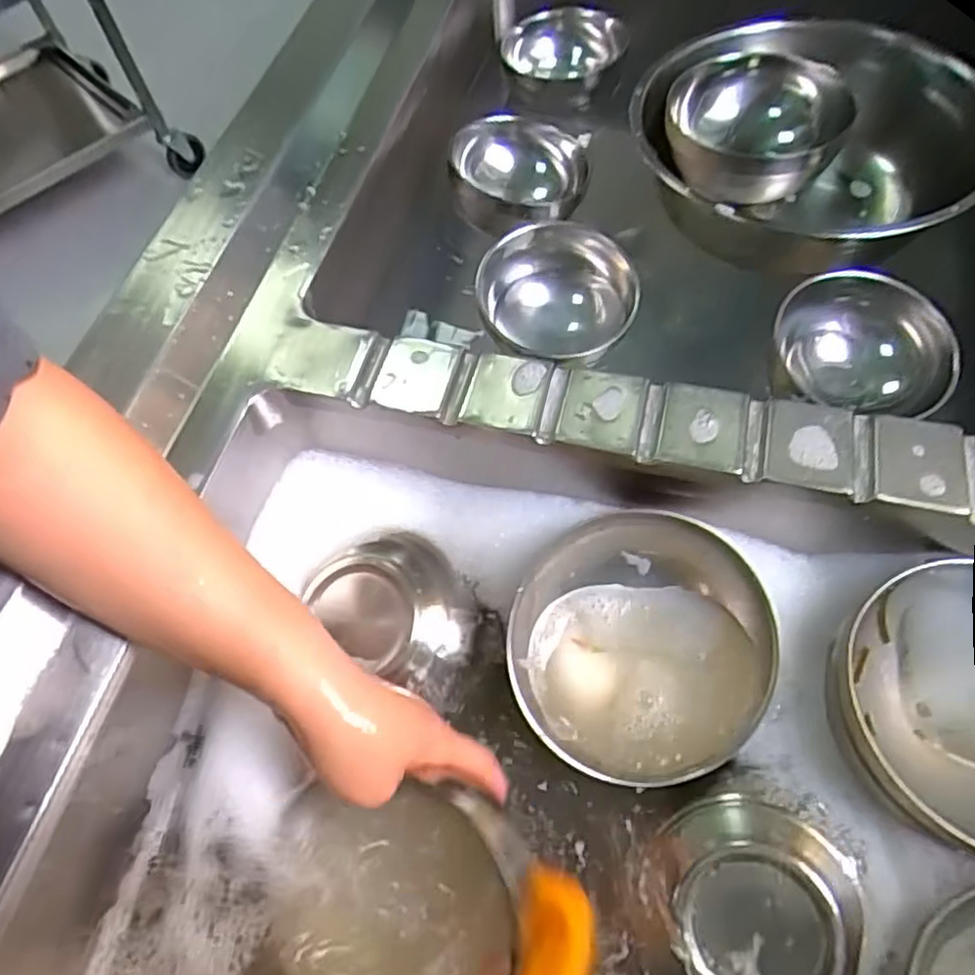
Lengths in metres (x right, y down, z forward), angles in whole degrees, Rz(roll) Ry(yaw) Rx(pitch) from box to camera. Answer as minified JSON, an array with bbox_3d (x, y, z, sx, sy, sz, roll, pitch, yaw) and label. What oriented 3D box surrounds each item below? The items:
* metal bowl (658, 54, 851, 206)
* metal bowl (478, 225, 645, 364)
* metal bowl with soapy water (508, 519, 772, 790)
[{"bbox_3d":[0.229,-0.307,0.606,0.142,0.070,0.142,-2,61,3],"label":"metal bowl"},{"bbox_3d":[0.052,-0.147,0.538,0.115,0.060,0.092,0,61,4],"label":"metal bowl"},{"bbox_3d":[0.088,0.092,0.396,0.147,0.065,0.134,-2,61,3],"label":"metal bowl with soapy water"}]

